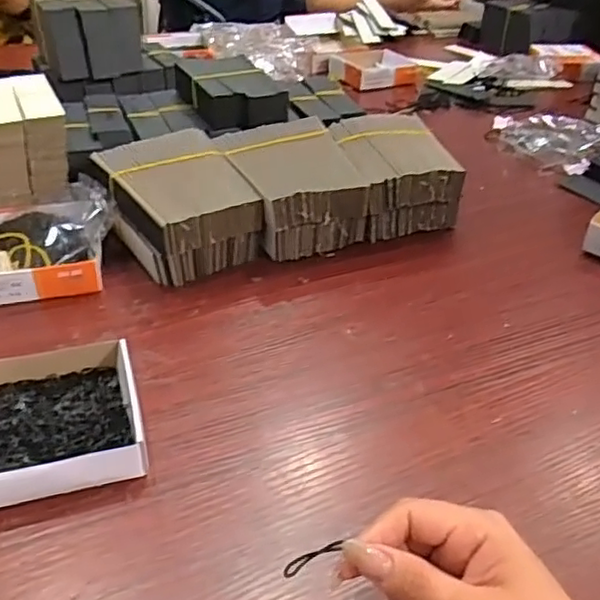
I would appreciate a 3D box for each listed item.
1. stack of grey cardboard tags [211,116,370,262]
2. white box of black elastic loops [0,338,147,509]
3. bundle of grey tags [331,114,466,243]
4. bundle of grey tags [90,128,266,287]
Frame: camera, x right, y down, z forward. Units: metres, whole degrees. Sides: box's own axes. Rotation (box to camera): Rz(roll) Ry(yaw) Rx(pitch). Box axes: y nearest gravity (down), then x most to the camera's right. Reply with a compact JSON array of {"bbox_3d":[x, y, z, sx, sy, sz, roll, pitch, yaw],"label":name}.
[{"bbox_3d":[-0.009,-0.102,0.586,0.102,0.083,0.126,-14,39,-21],"label":"stack of grey cardboard tags"},{"bbox_3d":[-0.153,0.069,0.383,0.104,0.029,0.116,-10,38,-17],"label":"white box of black elastic loops"},{"bbox_3d":[0.082,-0.120,0.614,0.111,0.080,0.127,-10,37,-16],"label":"bundle of grey tags"},{"bbox_3d":[-0.108,-0.081,0.556,0.105,0.078,0.134,-19,41,-26],"label":"bundle of grey tags"}]

